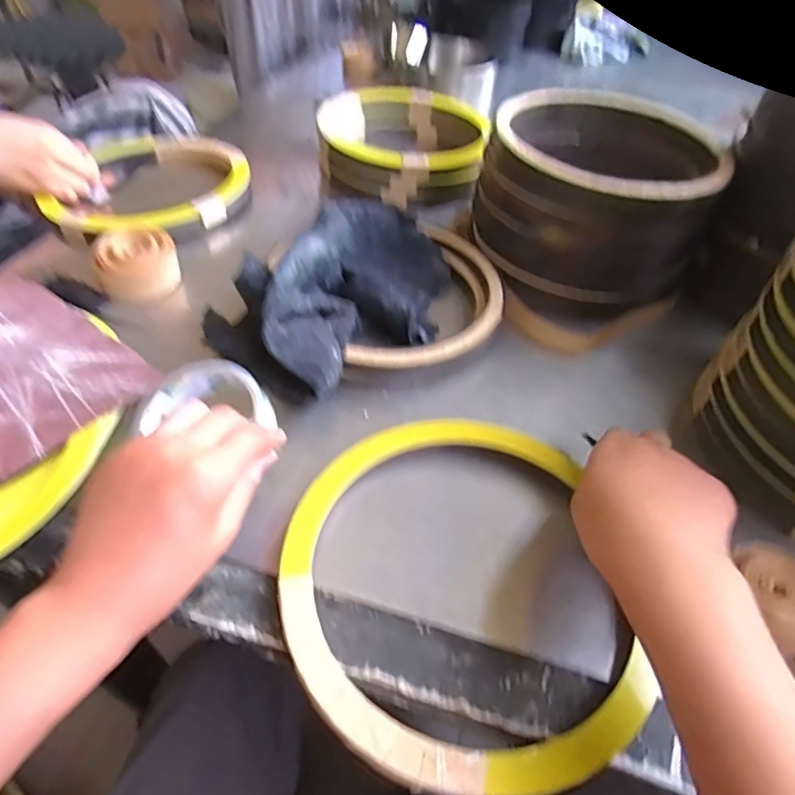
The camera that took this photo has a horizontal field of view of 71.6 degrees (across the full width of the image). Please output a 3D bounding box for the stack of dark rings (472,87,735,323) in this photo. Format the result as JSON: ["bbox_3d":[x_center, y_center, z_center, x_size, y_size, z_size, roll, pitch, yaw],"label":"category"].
[{"bbox_3d":[0.202,-0.205,0.564,0.222,0.117,0.231,24,50,16],"label":"stack of dark rings"}]

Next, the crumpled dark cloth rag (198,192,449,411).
[{"bbox_3d":[-0.042,-0.107,0.488,0.152,0.072,0.242,32,52,22],"label":"crumpled dark cloth rag"}]

